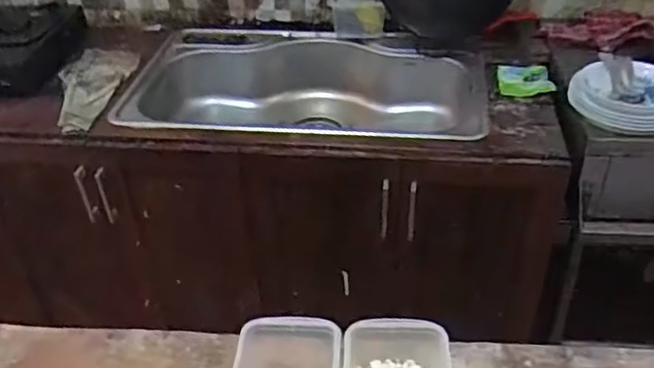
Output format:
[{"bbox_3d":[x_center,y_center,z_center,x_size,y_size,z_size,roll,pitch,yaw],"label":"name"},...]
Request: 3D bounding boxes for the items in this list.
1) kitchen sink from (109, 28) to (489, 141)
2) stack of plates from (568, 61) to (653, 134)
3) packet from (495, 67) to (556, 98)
[{"bbox_3d":[-0.048,-0.199,1.567,0.814,0.207,0.549,0,36,6],"label":"kitchen sink"},{"bbox_3d":[0.590,-0.176,1.241,0.196,0.063,0.182,-7,36,-4],"label":"stack of plates"},{"bbox_3d":[0.445,-0.231,1.417,0.117,0.013,0.127,1,36,7],"label":"packet"}]

